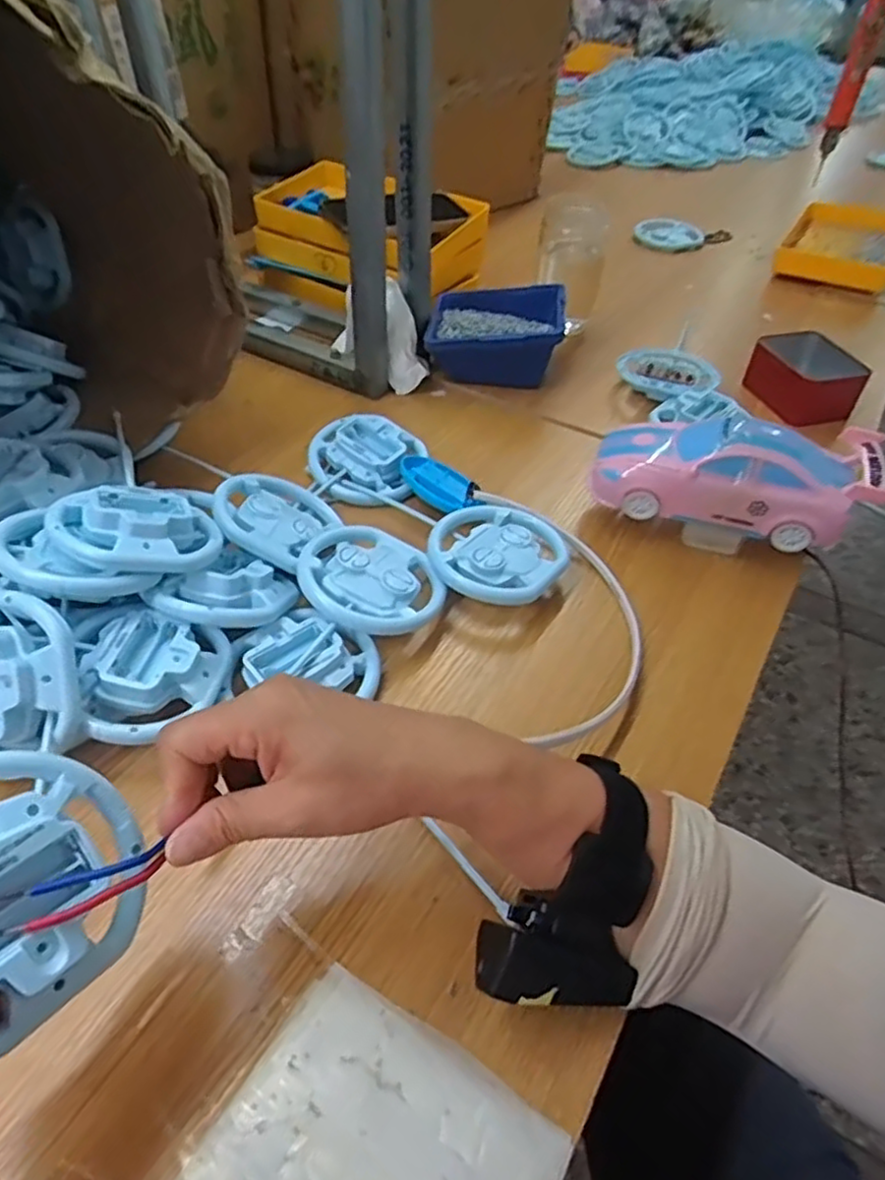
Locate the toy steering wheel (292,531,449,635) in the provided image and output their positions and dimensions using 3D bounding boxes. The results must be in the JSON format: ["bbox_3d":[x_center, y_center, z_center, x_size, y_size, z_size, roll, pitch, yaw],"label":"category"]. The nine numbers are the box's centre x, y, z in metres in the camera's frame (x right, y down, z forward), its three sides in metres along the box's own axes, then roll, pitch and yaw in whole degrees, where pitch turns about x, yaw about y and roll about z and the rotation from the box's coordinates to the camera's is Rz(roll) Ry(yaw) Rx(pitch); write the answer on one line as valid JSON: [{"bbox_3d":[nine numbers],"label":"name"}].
[{"bbox_3d":[-0.051,-0.008,0.495,0.099,0.025,0.088,19,48,15],"label":"toy steering wheel"}]

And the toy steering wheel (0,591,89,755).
[{"bbox_3d":[-0.255,0.047,0.395,0.100,0.088,0.036,-1,4,2],"label":"toy steering wheel"}]

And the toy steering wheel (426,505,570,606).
[{"bbox_3d":[0.042,-0.027,0.528,0.101,0.018,0.091,0,46,-3],"label":"toy steering wheel"}]

